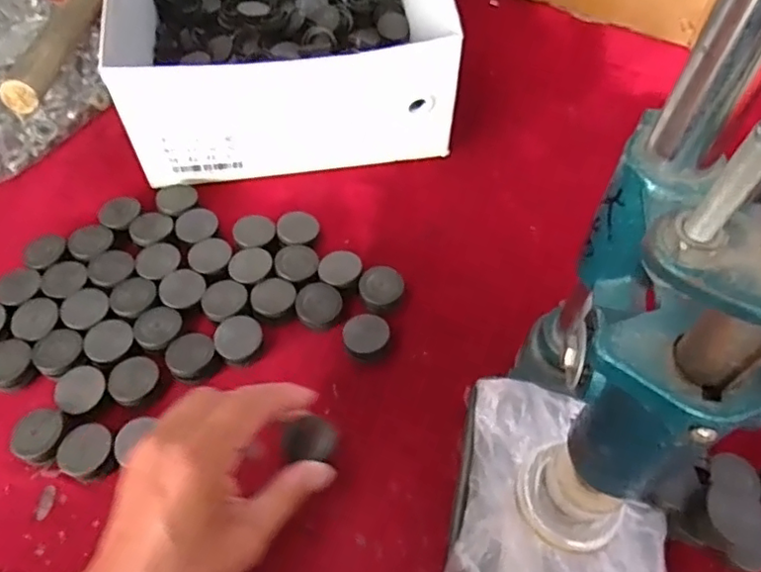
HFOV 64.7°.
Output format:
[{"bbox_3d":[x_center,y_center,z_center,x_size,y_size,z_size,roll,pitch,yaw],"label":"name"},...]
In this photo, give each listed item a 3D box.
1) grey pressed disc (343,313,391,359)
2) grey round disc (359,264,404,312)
[{"bbox_3d":[-0.010,0.037,0.428,0.031,0.023,0.026,-15,57,-11],"label":"grey pressed disc"},{"bbox_3d":[0.001,0.004,0.451,0.031,0.019,0.035,-1,56,-2],"label":"grey round disc"}]

